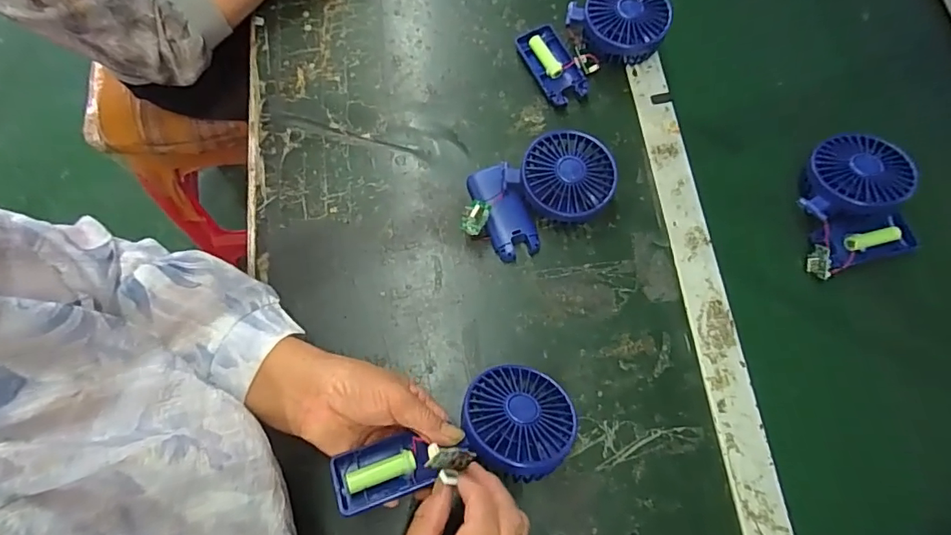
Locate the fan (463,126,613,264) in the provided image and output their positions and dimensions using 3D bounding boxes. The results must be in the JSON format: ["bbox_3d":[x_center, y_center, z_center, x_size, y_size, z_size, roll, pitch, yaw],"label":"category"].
[{"bbox_3d":[0.057,-0.068,0.474,0.145,0.041,0.089,-20,74,-6],"label":"fan"}]

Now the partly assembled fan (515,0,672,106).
[{"bbox_3d":[0.126,-0.243,0.527,0.142,0.047,0.088,-27,75,-8],"label":"partly assembled fan"}]

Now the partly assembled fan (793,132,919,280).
[{"bbox_3d":[0.359,-0.065,0.476,0.105,0.049,0.120,-14,74,-4],"label":"partly assembled fan"}]

